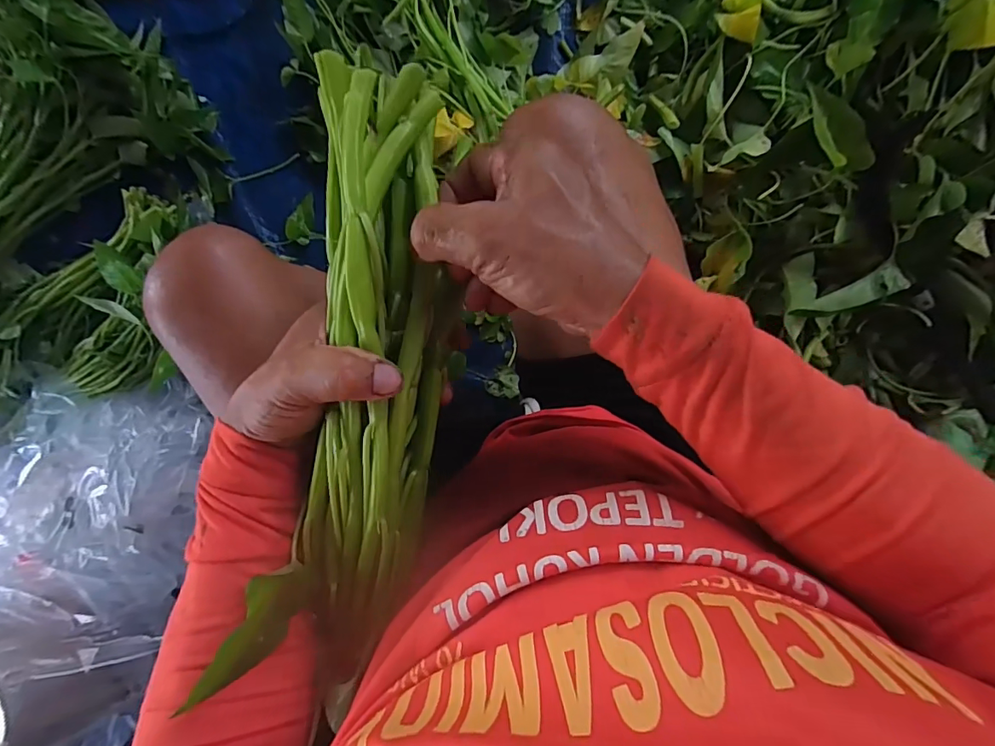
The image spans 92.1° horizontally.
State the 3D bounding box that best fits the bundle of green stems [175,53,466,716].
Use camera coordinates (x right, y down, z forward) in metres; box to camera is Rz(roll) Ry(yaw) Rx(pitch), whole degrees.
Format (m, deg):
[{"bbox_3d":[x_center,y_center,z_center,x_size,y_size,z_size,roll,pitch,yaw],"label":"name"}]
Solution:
[{"bbox_3d":[-0.081,0.005,0.291,0.088,0.074,0.356,9,96,5],"label":"bundle of green stems"}]

